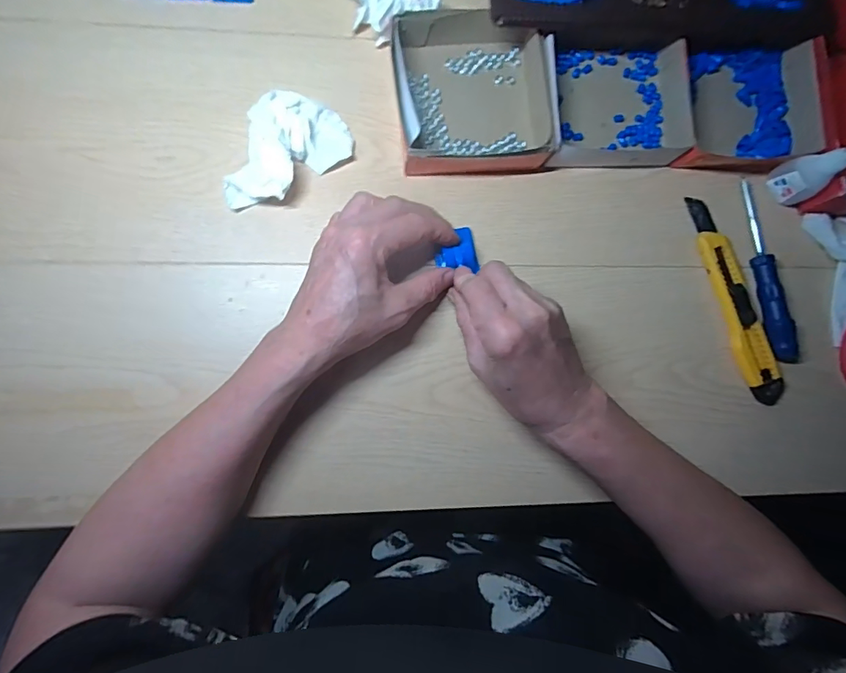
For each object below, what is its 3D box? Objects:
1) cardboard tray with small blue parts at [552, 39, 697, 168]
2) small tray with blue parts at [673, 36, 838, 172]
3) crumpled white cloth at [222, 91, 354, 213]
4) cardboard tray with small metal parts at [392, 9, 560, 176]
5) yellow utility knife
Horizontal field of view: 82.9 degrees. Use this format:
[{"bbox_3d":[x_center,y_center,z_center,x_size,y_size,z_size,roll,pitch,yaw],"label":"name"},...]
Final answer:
[{"bbox_3d":[0.169,-0.199,0.406,0.113,0.034,0.110,2,85,-5],"label":"cardboard tray with small blue parts"},{"bbox_3d":[0.282,-0.202,0.415,0.125,0.044,0.115,1,86,-5],"label":"small tray with blue parts"},{"bbox_3d":[-0.103,-0.142,0.375,0.076,0.024,0.100,20,84,-3],"label":"crumpled white cloth"},{"bbox_3d":[0.045,-0.201,0.393,0.133,0.036,0.130,-5,86,-5],"label":"cardboard tray with small metal parts"},{"bbox_3d":[0.263,-0.032,0.404,0.029,0.011,0.180,-17,87,-6],"label":"yellow utility knife"}]

